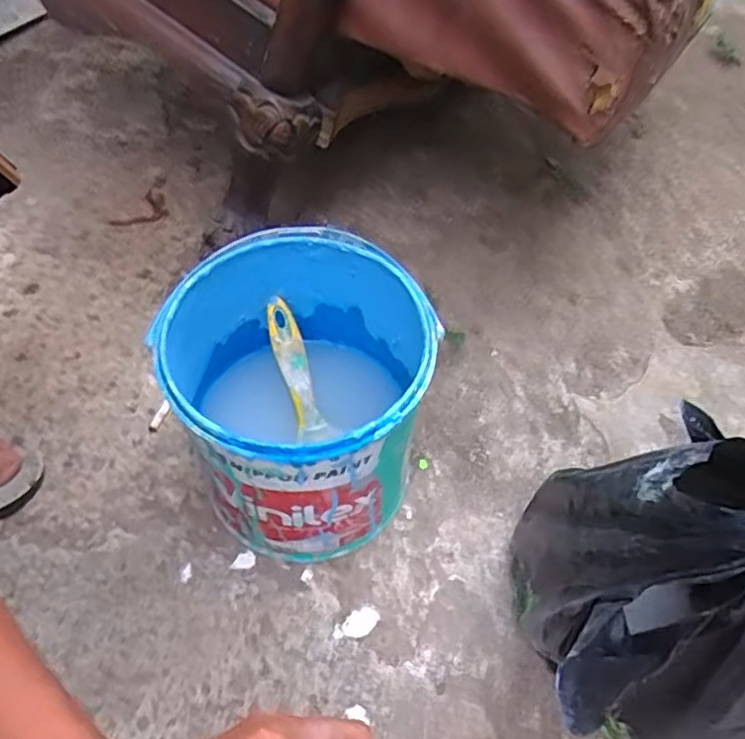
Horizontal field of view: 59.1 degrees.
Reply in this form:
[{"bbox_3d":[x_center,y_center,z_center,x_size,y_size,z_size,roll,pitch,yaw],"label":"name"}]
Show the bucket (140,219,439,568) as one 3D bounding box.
[{"bbox_3d":[-0.055,0.030,0.504,0.177,0.191,0.177,2,53,-2],"label":"bucket"}]

